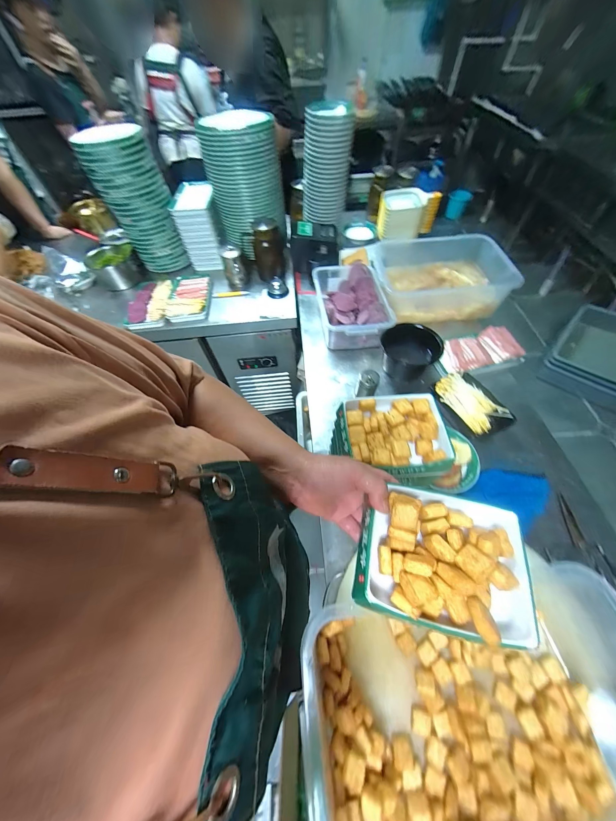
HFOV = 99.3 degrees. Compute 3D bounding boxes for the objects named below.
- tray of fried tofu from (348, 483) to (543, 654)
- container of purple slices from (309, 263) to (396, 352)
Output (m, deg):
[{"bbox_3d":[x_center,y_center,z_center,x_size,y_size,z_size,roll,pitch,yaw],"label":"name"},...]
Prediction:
[{"bbox_3d":[0.135,0.146,0.264,0.159,0.047,0.122,9,59,9],"label":"tray of fried tofu"},{"bbox_3d":[0.137,-0.340,0.844,0.198,0.088,0.315,-9,58,-2],"label":"container of purple slices"}]

